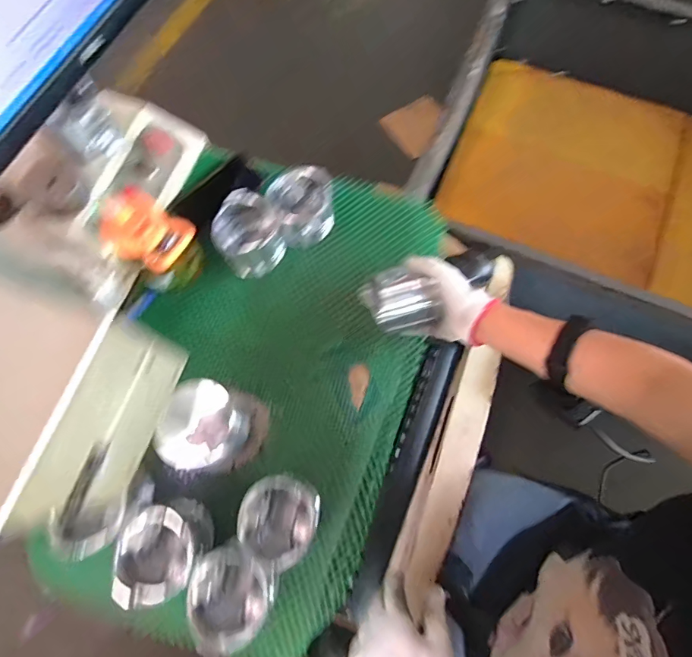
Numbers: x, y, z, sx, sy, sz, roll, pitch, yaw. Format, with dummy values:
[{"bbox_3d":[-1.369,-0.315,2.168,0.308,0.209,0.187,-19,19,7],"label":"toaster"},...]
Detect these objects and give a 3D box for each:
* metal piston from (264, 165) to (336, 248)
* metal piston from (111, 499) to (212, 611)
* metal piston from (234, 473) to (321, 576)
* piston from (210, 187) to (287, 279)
[{"bbox_3d":[-0.066,-0.184,0.671,0.092,0.097,0.094,0,72,1],"label":"metal piston"},{"bbox_3d":[-0.217,0.264,0.515,0.086,0.093,0.096,-20,73,-5],"label":"metal piston"},{"bbox_3d":[-0.080,0.232,0.528,0.091,0.074,0.091,0,72,1],"label":"metal piston"},{"bbox_3d":[-0.149,-0.142,0.648,0.096,0.095,0.083,-29,74,-8],"label":"piston"}]

